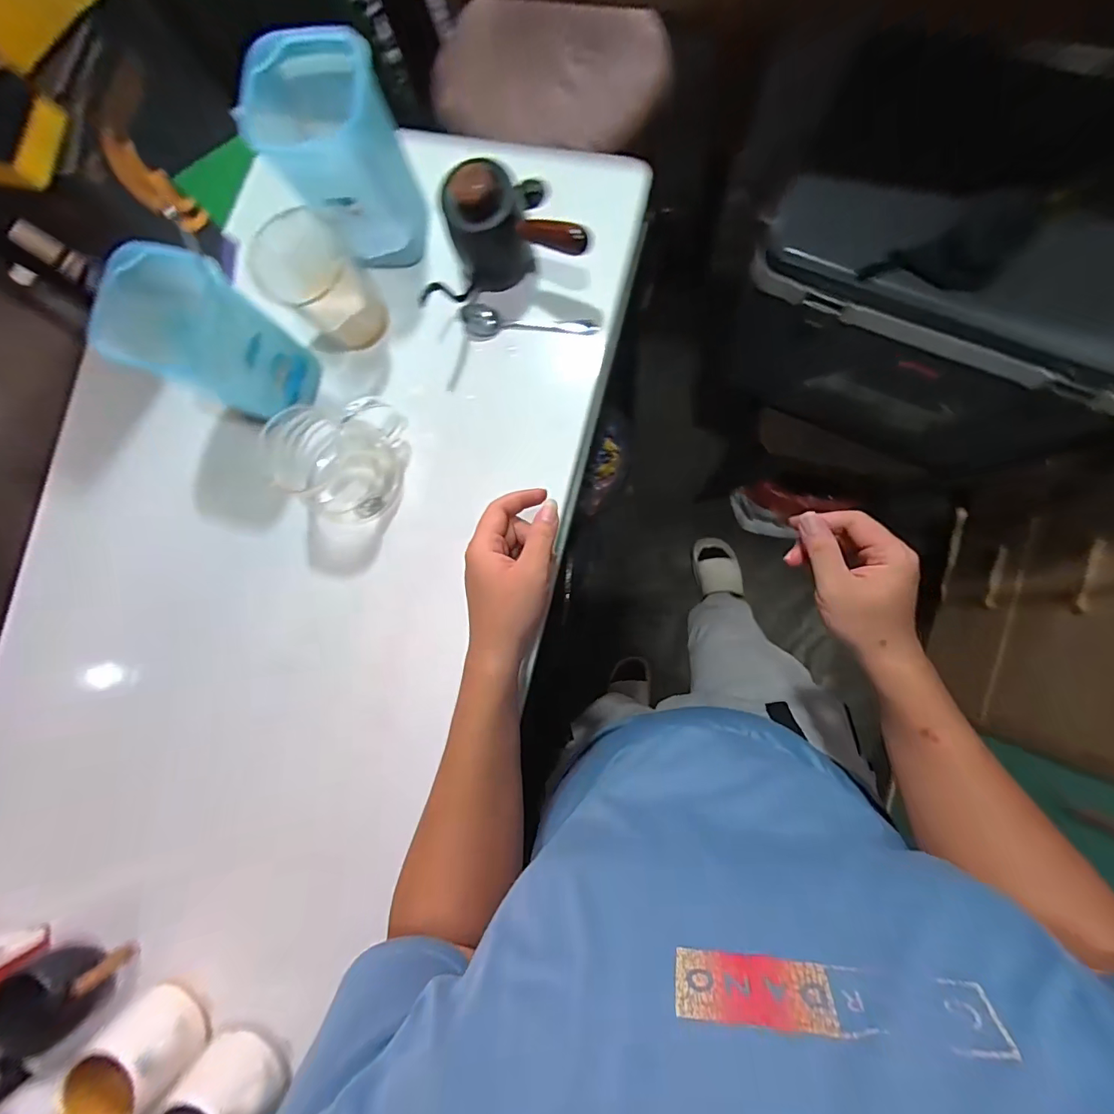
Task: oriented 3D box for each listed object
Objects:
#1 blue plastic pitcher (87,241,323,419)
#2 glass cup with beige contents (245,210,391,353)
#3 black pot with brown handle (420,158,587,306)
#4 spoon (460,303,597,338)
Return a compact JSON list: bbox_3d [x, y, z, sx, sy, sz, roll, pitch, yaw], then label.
[{"bbox_3d":[-0.314,-0.195,0.448,0.101,0.149,0.089,9,86,8],"label":"blue plastic pitcher"},{"bbox_3d":[-0.229,-0.266,0.472,0.090,0.106,0.083,-1,85,7],"label":"glass cup with beige contents"},{"bbox_3d":[-0.058,-0.296,0.453,0.147,0.089,0.099,-17,83,5],"label":"black pot with brown handle"},{"bbox_3d":[-0.028,-0.235,0.481,0.135,0.025,0.027,7,86,8],"label":"spoon"}]

